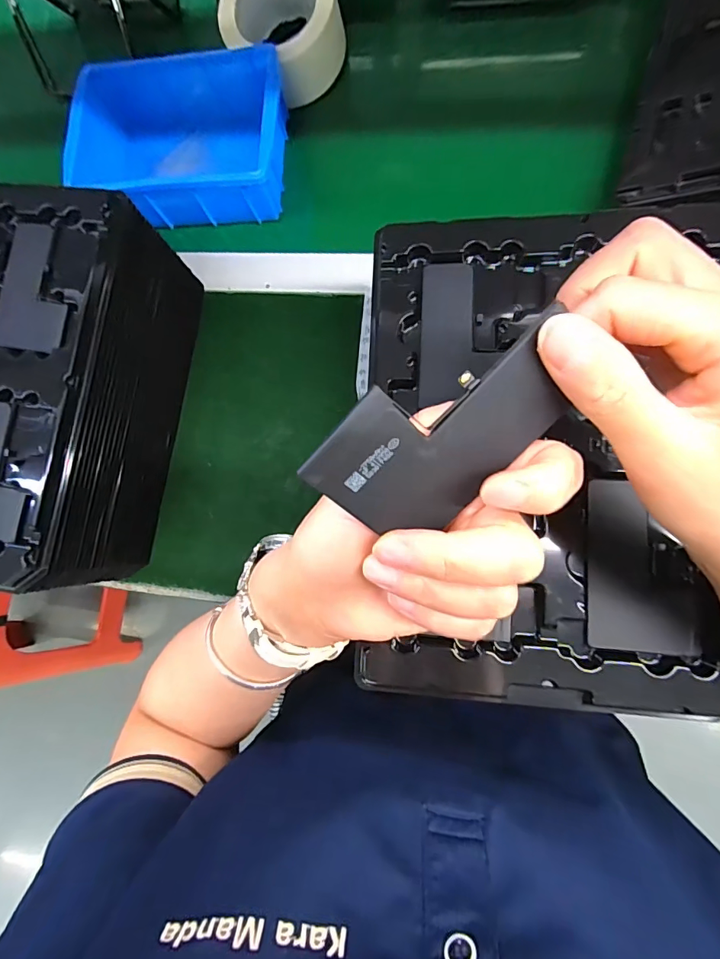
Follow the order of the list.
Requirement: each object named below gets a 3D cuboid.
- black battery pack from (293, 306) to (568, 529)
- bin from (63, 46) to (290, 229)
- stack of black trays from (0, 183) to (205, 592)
[{"bbox_3d":[0.029,-0.016,0.153,0.059,0.004,0.082,38,99,-27],"label":"black battery pack"},{"bbox_3d":[-0.170,-0.331,0.441,0.203,0.060,0.145,5,84,9],"label":"bin"},{"bbox_3d":[-0.285,-0.072,0.391,0.206,0.142,0.281,8,85,9],"label":"stack of black trays"}]

